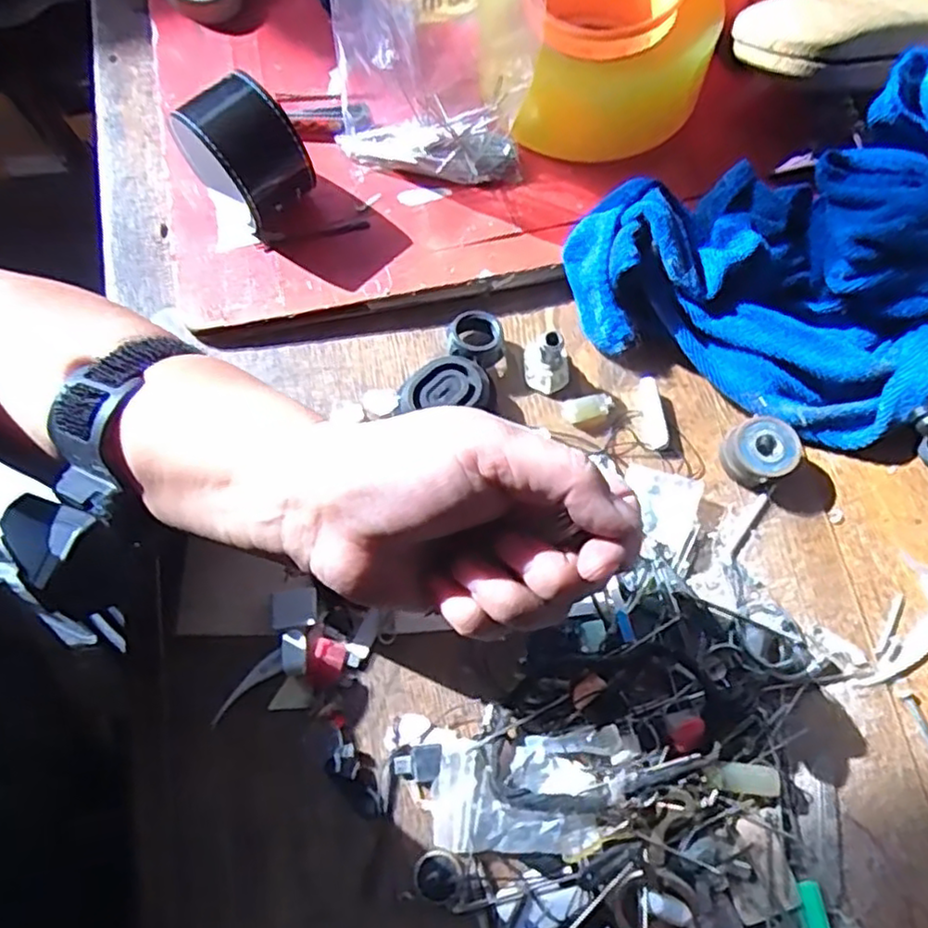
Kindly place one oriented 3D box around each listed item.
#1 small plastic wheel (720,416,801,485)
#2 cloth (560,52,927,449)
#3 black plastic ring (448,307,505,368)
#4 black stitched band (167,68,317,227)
[{"bbox_3d":[0.136,-0.005,0.319,0.032,0.020,0.026,-5,71,-1],"label":"small plastic wheel"},{"bbox_3d":[0.202,-0.099,0.322,0.279,0.068,0.149,-19,72,-6],"label":"cloth"},{"bbox_3d":[0.005,-0.061,0.340,0.025,0.015,0.028,-12,71,-4],"label":"black plastic ring"},{"bbox_3d":[-0.106,-0.151,0.343,0.044,0.059,0.055,-40,75,-12],"label":"black stitched band"}]

